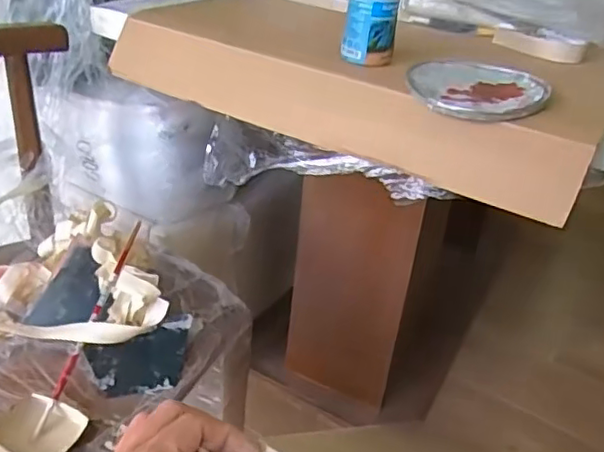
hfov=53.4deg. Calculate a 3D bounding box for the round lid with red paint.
[{"bbox_3d":[0.191,-0.153,0.662,0.143,0.023,0.140,4,31,-3],"label":"round lid with red paint"}]

